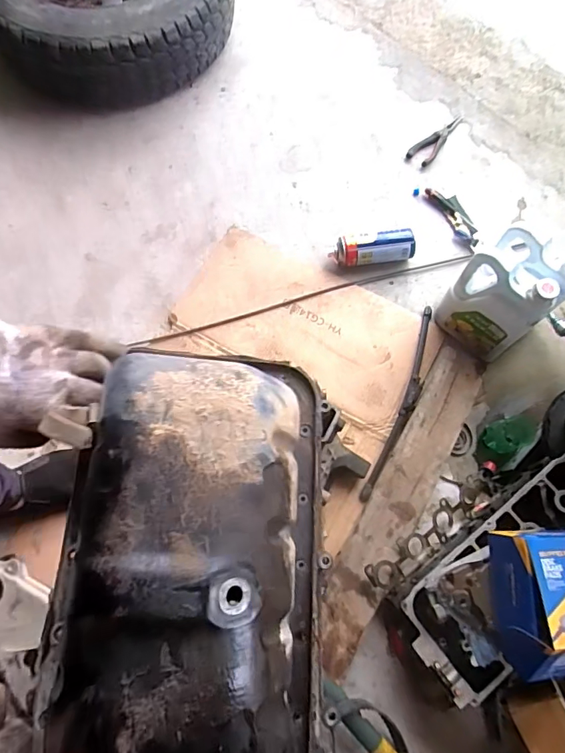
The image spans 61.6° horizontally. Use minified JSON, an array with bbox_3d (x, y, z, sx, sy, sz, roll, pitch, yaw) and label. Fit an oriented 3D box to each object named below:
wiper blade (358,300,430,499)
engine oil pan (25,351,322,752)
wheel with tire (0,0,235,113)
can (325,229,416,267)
[{"bbox_3d":[0.243,0.043,0.934,0.038,0.042,0.427,21,73,7],"label":"wiper blade"},{"bbox_3d":[-0.078,0.165,0.366,0.218,0.158,0.364,1,71,1],"label":"engine oil pan"},{"bbox_3d":[-0.410,-0.979,1.168,0.563,0.212,0.588,0,71,0],"label":"wheel with tire"},{"bbox_3d":[0.191,-0.274,1.026,0.180,0.068,0.064,-7,71,-2],"label":"can"}]

